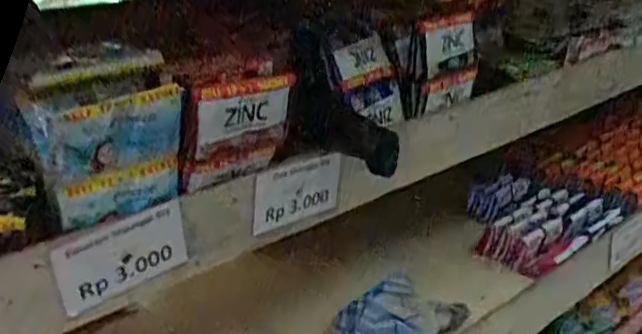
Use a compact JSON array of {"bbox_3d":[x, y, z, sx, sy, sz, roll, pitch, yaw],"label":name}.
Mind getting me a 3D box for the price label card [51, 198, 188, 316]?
[{"bbox_3d":[-0.146,0.065,0.471,0.098,0.057,0.004,-23,33,-34],"label":"price label card"}]

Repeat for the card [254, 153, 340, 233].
[{"bbox_3d":[-0.021,0.023,0.570,0.089,0.065,0.008,-18,33,-31],"label":"card"}]

